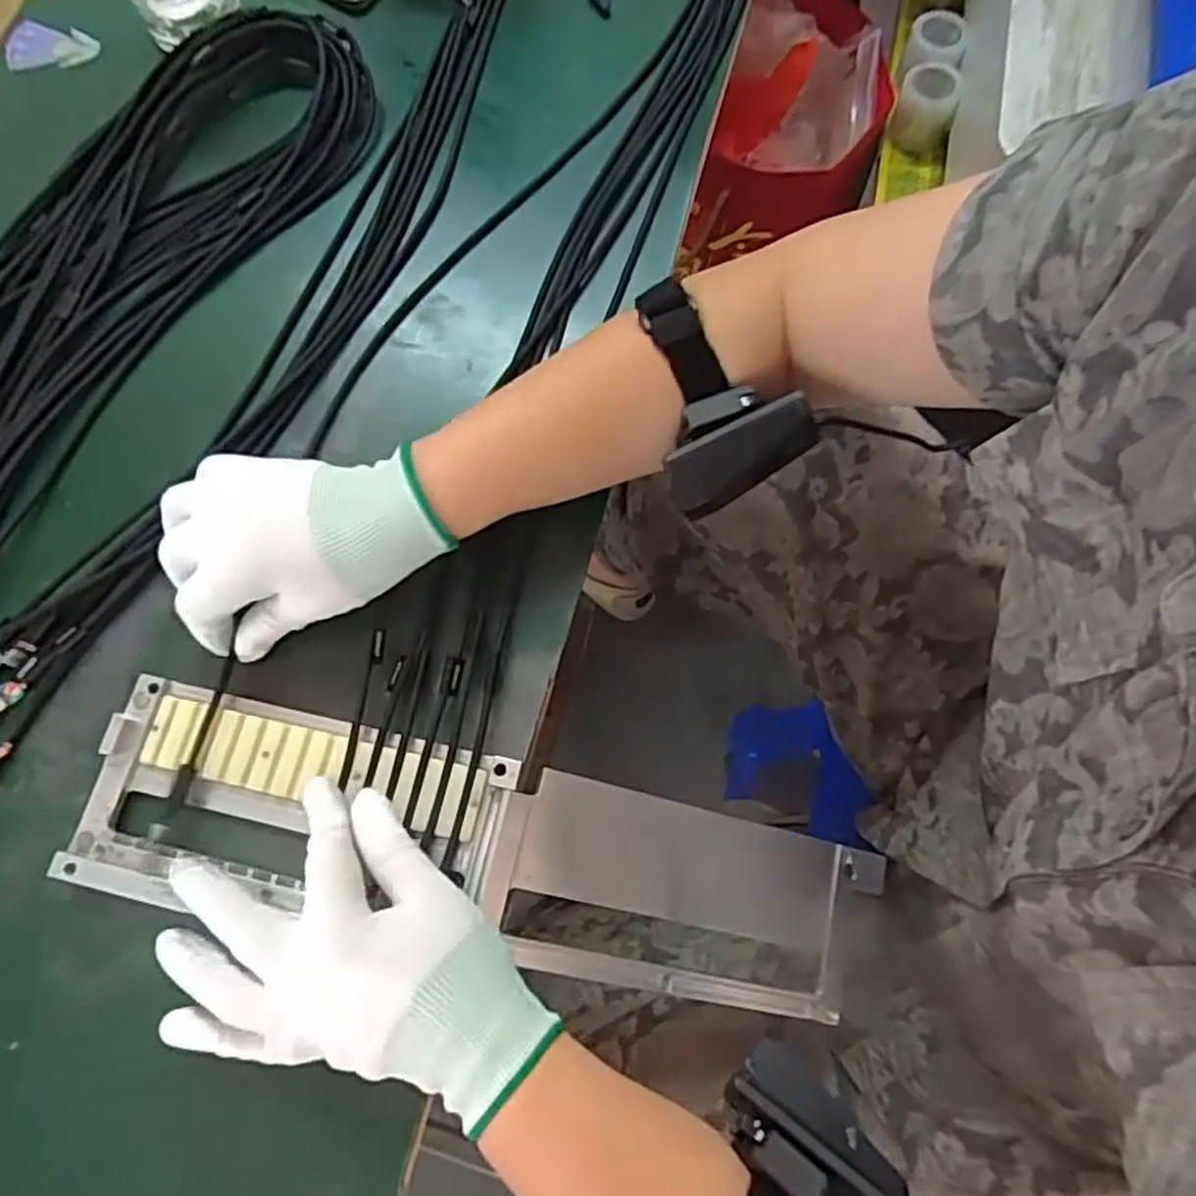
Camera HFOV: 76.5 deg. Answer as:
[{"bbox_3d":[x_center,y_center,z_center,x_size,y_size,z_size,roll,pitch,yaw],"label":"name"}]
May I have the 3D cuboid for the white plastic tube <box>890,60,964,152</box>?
[{"bbox_3d":[0.303,-0.457,0.703,0.051,0.049,0.054,15,74,7],"label":"white plastic tube"}]

